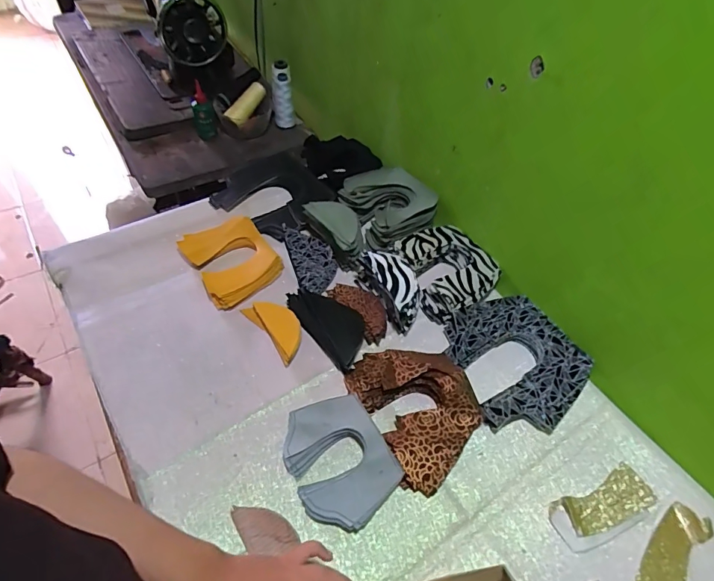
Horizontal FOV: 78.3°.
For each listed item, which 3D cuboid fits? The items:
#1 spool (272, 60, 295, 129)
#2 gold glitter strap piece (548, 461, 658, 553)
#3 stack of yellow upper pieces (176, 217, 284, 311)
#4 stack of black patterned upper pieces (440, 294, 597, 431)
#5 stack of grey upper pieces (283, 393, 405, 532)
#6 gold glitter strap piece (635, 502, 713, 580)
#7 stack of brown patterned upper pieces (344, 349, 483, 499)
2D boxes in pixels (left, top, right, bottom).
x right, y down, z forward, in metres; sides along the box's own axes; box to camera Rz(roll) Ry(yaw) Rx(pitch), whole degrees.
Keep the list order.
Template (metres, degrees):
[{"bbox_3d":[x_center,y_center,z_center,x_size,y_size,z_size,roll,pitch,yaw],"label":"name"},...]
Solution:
[{"bbox_3d":[-0.162,-0.427,0.960,0.044,0.137,0.041,-5,23,-8],"label":"spool"},{"bbox_3d":[0.301,0.264,0.532,0.134,0.005,0.058,-18,55,-17],"label":"gold glitter strap piece"},{"bbox_3d":[-0.205,-0.051,0.728,0.125,0.033,0.159,-28,59,-24],"label":"stack of yellow upper pieces"},{"bbox_3d":[0.228,0.103,0.637,0.175,0.038,0.192,-17,55,-17],"label":"stack of black patterned upper pieces"},{"bbox_3d":[-0.023,0.207,0.539,0.114,0.029,0.149,-23,57,-21],"label":"stack of grey upper pieces"},{"bbox_3d":[0.364,0.305,0.501,0.060,0.013,0.122,33,57,20],"label":"gold glitter strap piece"},{"bbox_3d":[0.082,0.151,0.580,0.132,0.051,0.185,-22,56,-20],"label":"stack of brown patterned upper pieces"}]

